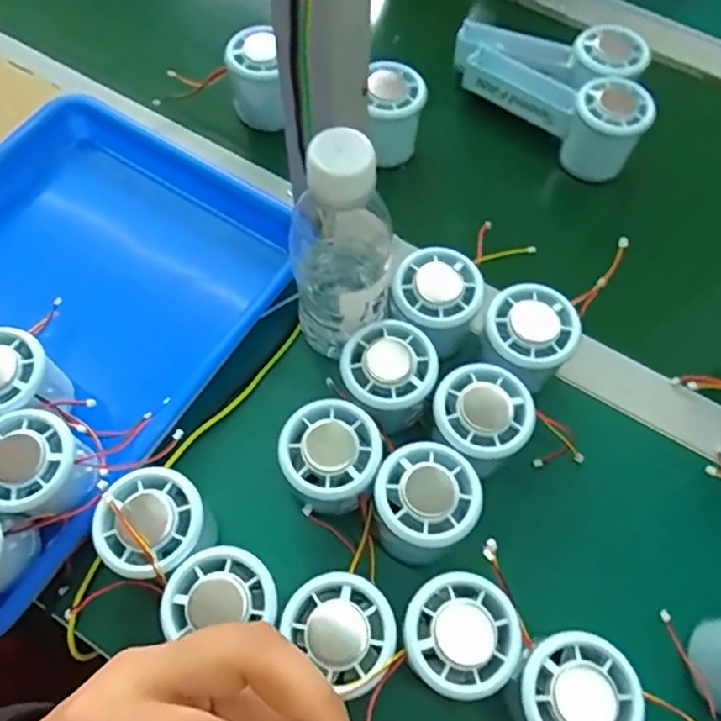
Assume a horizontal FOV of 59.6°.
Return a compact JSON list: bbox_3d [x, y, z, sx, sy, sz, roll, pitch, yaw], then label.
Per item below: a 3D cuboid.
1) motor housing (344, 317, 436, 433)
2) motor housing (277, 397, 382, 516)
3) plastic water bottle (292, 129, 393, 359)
[{"bbox_3d":[0.017,0.014,0.402,0.054,0.066,0.054,0,65,-1],"label":"motor housing"},{"bbox_3d":[-0.017,0.060,0.379,0.055,0.063,0.056,0,65,-1],"label":"motor housing"},{"bbox_3d":[-0.013,-0.058,0.370,0.050,0.183,0.061,-9,65,-5],"label":"plastic water bottle"}]

